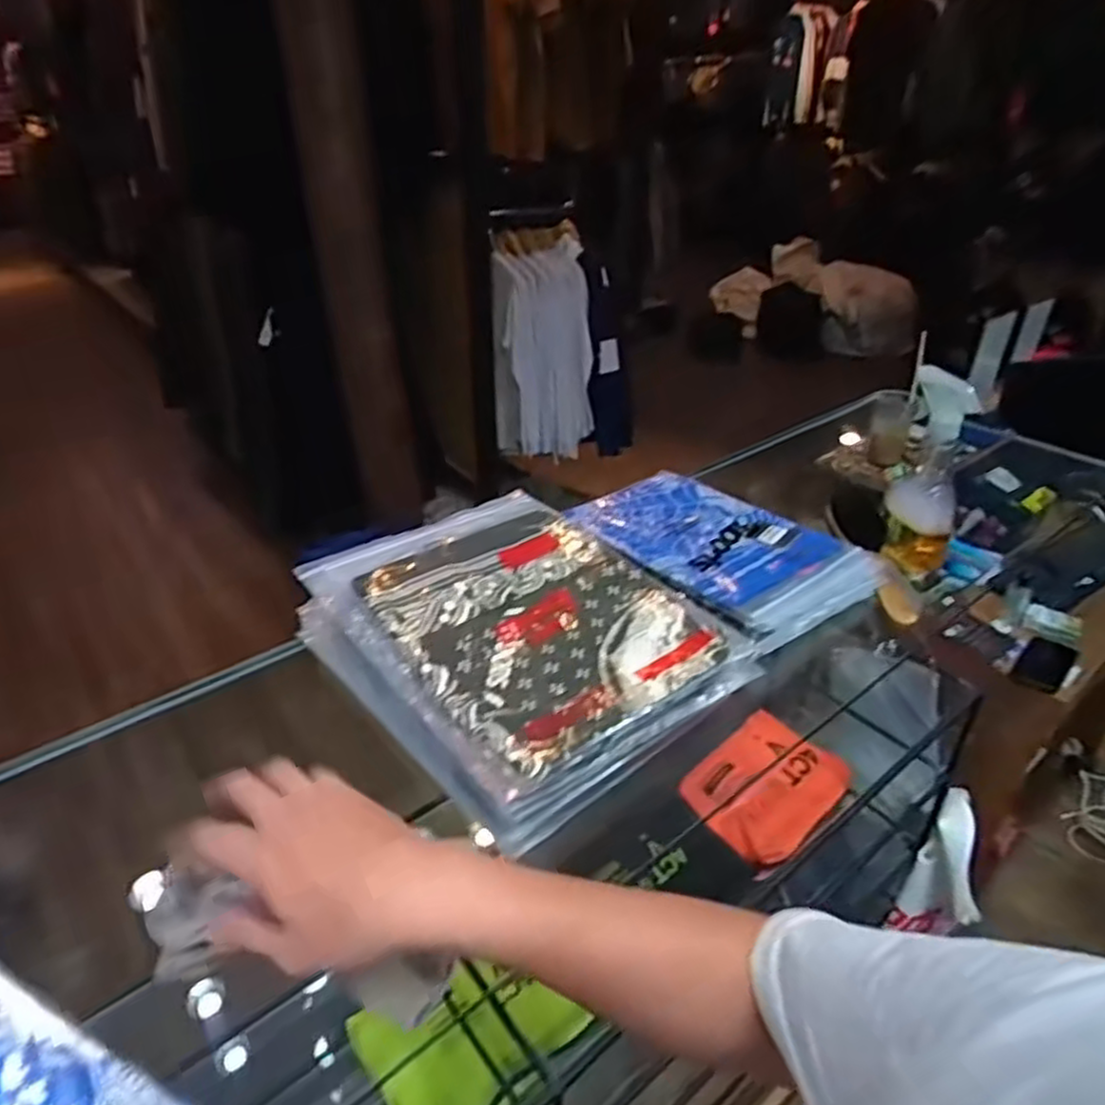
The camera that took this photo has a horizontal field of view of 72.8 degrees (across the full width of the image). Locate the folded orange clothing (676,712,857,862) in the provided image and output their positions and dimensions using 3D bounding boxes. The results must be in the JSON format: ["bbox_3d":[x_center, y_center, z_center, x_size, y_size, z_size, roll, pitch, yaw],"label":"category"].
[{"bbox_3d":[0.380,0.411,1.335,0.213,0.070,0.282,31,40,33],"label":"folded orange clothing"}]

